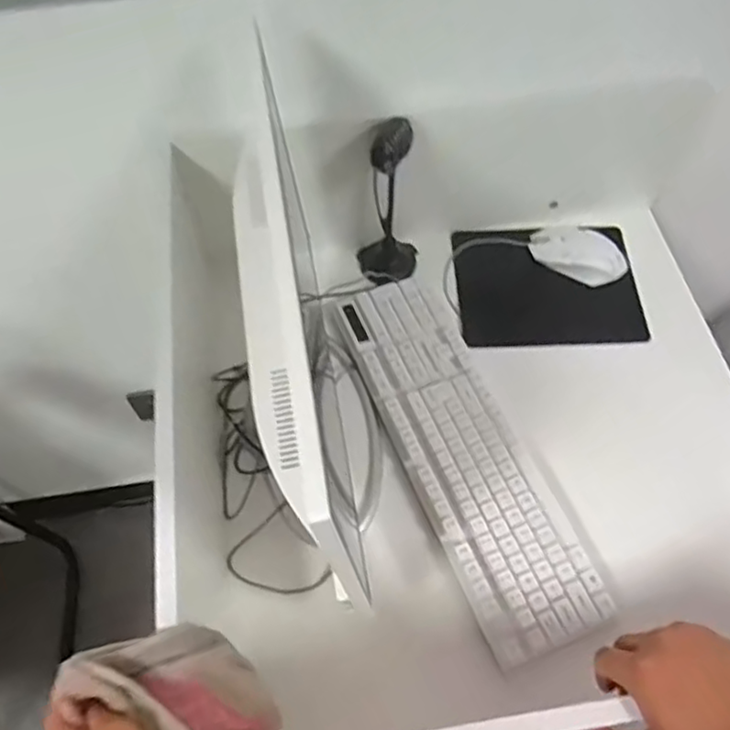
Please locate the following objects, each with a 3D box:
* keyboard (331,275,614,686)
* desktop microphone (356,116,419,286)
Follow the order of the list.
[{"bbox_3d":[0.100,0.087,0.745,0.125,0.035,0.424,-20,61,-11],"label":"keyboard"},{"bbox_3d":[0.027,-0.177,0.776,0.070,0.218,0.056,-1,59,0],"label":"desktop microphone"}]

